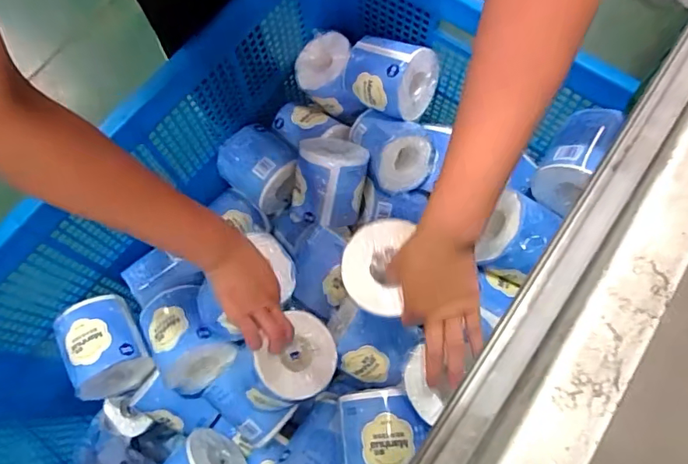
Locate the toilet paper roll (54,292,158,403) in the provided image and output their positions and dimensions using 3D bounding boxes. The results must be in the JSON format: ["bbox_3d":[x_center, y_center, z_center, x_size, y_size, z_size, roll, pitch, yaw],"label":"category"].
[{"bbox_3d":[-0.331,0.158,0.689,0.102,0.086,0.118,-30,72,-8],"label":"toilet paper roll"}]

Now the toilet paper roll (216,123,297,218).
[{"bbox_3d":[-0.135,-0.095,0.805,0.104,0.113,0.119,-34,72,-9],"label":"toilet paper roll"}]

